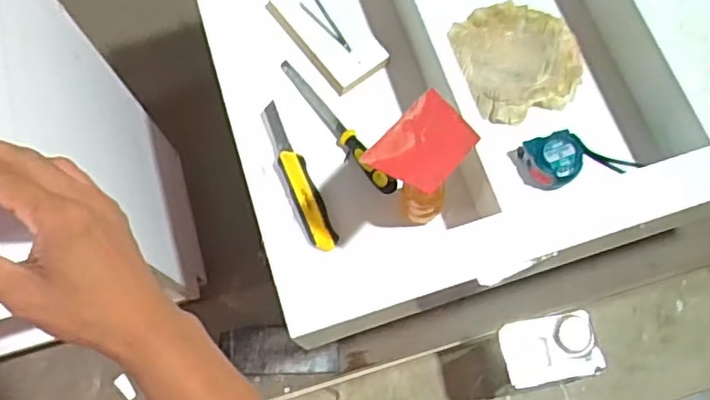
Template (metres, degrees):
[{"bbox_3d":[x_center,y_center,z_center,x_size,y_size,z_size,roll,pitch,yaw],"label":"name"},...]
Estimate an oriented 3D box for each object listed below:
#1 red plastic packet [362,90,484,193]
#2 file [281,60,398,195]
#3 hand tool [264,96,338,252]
[{"bbox_3d":[0.072,-0.059,0.681,0.082,0.019,0.101,39,77,14],"label":"red plastic packet"},{"bbox_3d":[-0.029,-0.105,0.898,0.023,0.019,0.254,-37,74,-10],"label":"file"},{"bbox_3d":[-0.079,-0.034,0.876,0.034,0.025,0.220,-24,72,-6],"label":"hand tool"}]

